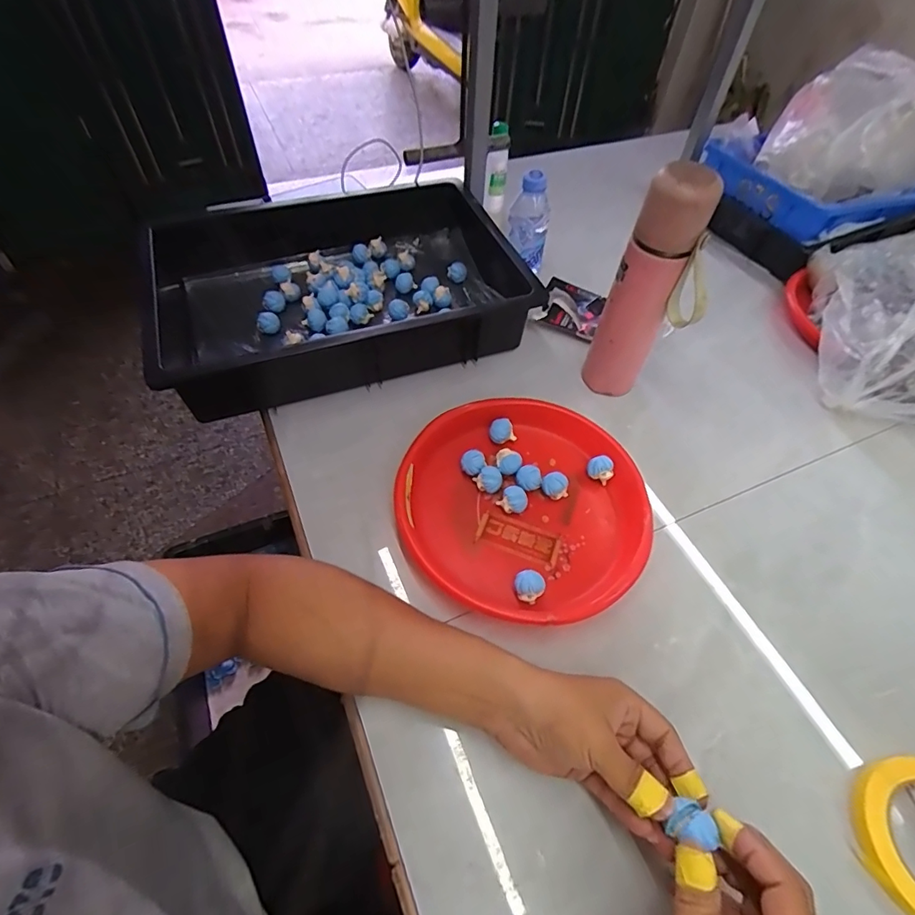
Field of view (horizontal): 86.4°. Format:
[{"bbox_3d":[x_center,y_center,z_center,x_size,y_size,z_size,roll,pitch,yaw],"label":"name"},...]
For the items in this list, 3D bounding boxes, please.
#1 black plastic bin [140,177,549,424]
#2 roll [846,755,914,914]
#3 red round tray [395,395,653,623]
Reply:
[{"bbox_3d":[-0.141,-0.236,0.661,0.493,0.096,0.331,-19,58,-15],"label":"black plastic bin"},{"bbox_3d":[0.355,0.286,0.360,0.115,0.021,0.111,1,55,-1],"label":"roll"},{"bbox_3d":[0.068,0.044,0.507,0.242,0.032,0.247,1,55,-1],"label":"red round tray"}]

